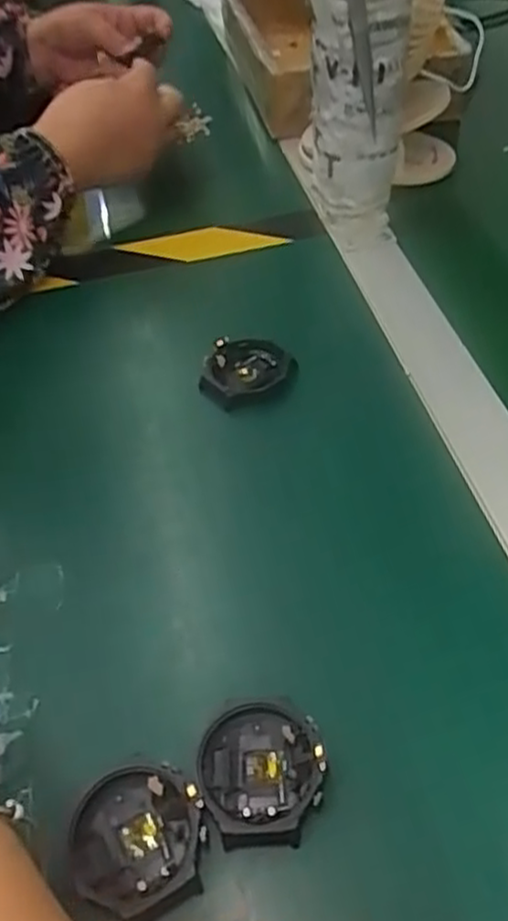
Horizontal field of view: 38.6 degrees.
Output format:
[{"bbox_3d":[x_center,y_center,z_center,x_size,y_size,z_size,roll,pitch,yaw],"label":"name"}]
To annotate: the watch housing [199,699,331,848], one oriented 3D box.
[{"bbox_3d":[0.003,0.116,0.276,0.046,0.010,0.052,-9,48,-3],"label":"watch housing"}]

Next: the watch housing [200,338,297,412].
[{"bbox_3d":[-0.003,-0.053,0.434,0.054,0.014,0.050,1,48,6],"label":"watch housing"}]

